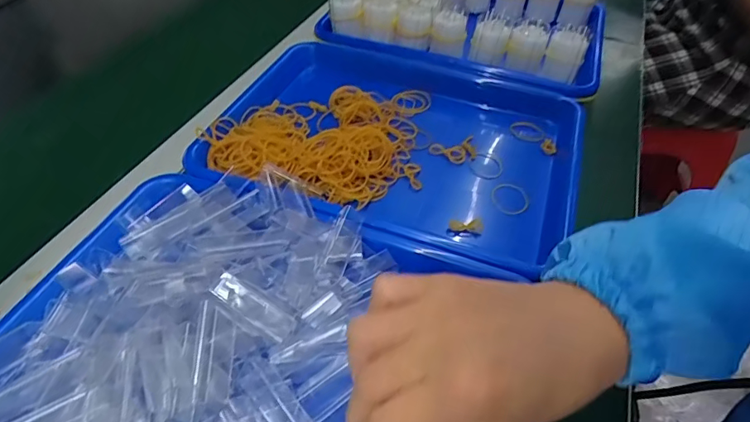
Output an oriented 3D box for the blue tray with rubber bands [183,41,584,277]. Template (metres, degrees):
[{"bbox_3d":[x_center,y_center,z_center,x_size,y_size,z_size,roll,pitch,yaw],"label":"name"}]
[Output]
[{"bbox_3d":[0.011,-0.059,0.487,0.355,0.070,0.254,15,47,10],"label":"blue tray with rubber bands"}]

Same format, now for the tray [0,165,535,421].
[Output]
[{"bbox_3d":[-0.059,0.091,0.302,0.325,0.062,0.252,16,48,12],"label":"tray"}]

